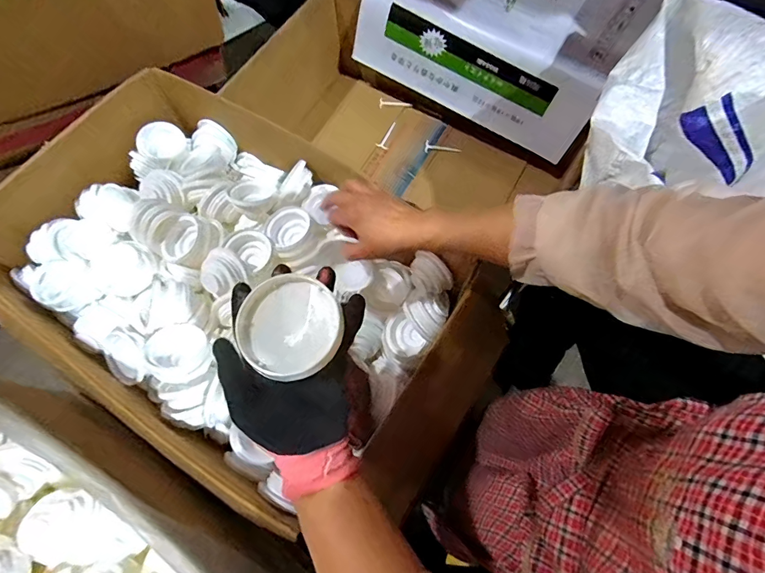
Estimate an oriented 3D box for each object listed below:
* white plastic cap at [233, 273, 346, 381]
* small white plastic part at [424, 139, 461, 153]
[{"bbox_3d":[-0.078,0.034,0.347,0.084,0.015,0.083,0,68,0],"label":"white plastic cap"},{"bbox_3d":[0.157,-0.363,1.047,0.094,0.015,0.029,3,68,1],"label":"small white plastic part"}]

